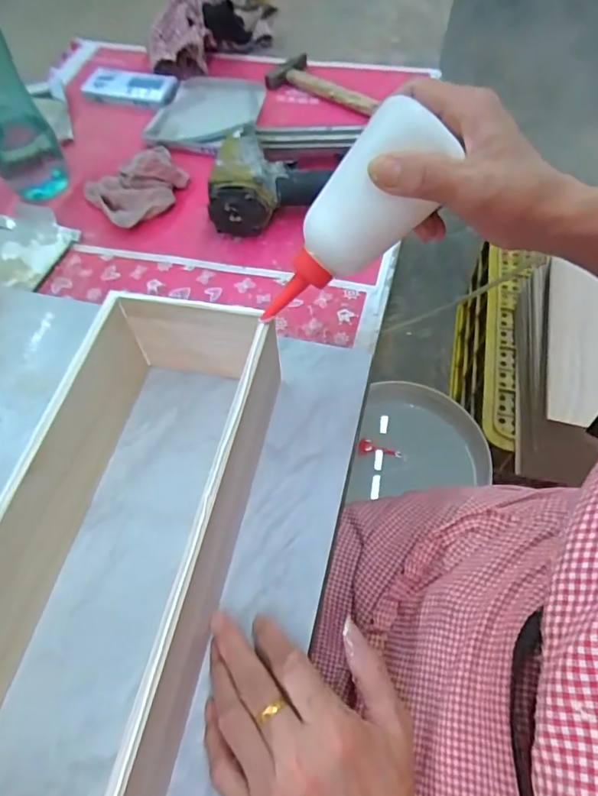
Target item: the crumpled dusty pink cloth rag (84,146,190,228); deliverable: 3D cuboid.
[{"bbox_3d":[-0.184,-0.250,0.576,0.104,0.034,0.094,-37,64,-19],"label":"crumpled dusty pink cloth rag"}]

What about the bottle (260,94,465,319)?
[{"bbox_3d":[0.032,-0.107,0.317,0.034,0.147,0.051,1,44,-51],"label":"bottle"}]

